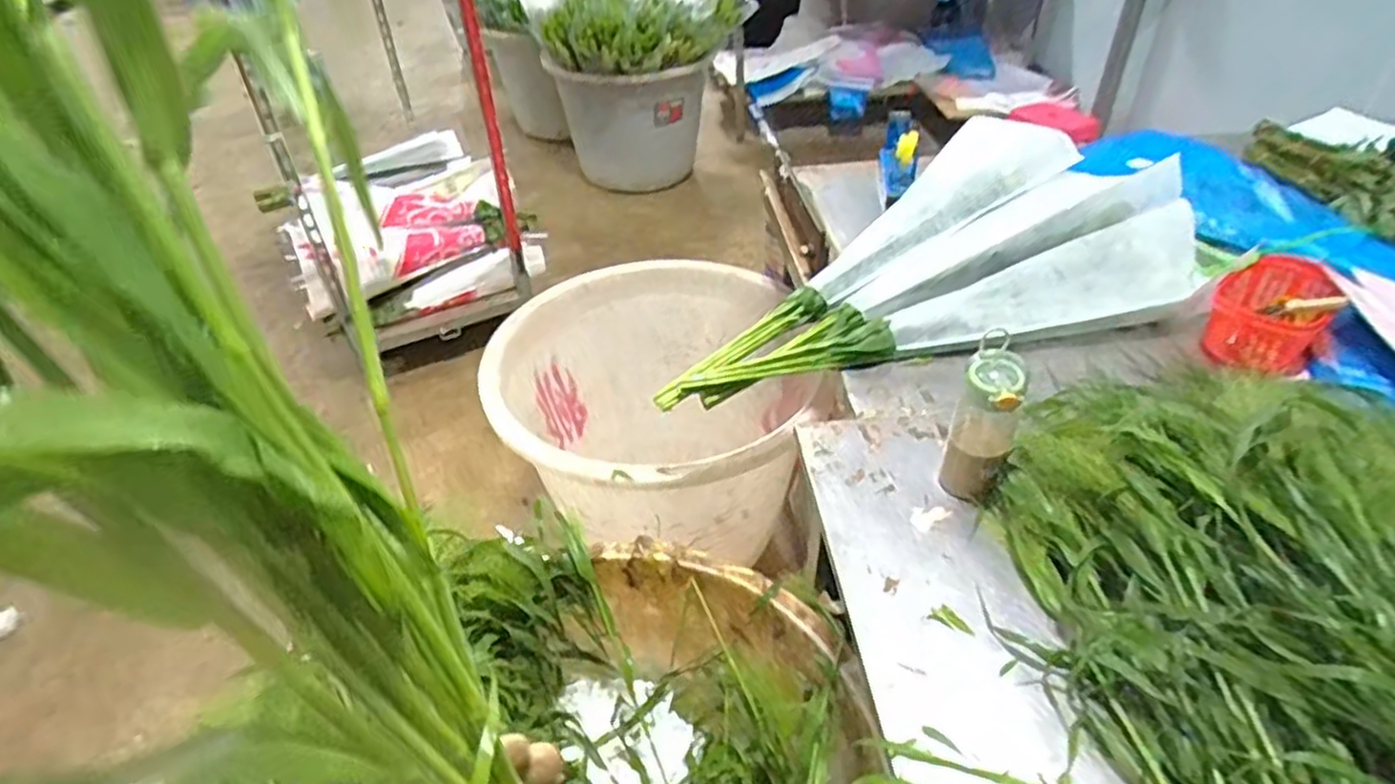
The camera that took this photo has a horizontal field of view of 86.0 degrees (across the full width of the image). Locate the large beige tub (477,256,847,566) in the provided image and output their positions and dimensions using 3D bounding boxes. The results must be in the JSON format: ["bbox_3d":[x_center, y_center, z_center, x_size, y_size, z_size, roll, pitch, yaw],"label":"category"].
[{"bbox_3d":[-0.085,0.110,1.598,0.622,0.505,0.630,-1,40,1],"label":"large beige tub"}]

